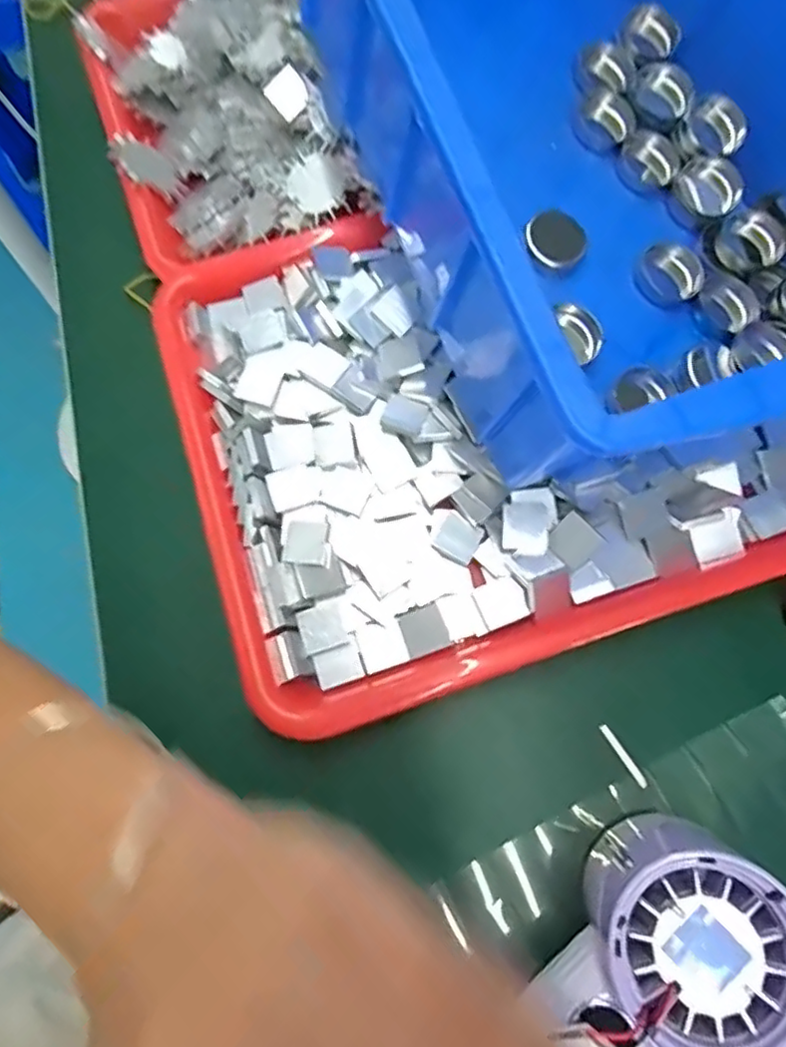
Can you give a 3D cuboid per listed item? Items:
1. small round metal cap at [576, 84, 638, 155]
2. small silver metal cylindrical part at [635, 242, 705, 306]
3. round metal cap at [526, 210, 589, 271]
[{"bbox_3d":[0.109,-0.207,0.319,0.029,0.012,0.033,14,71,6],"label":"small round metal cap"},{"bbox_3d":[0.134,-0.120,0.301,0.030,0.012,0.028,0,70,1],"label":"small silver metal cylindrical part"},{"bbox_3d":[0.077,-0.134,0.294,0.029,0.009,0.030,0,70,1],"label":"round metal cap"}]

